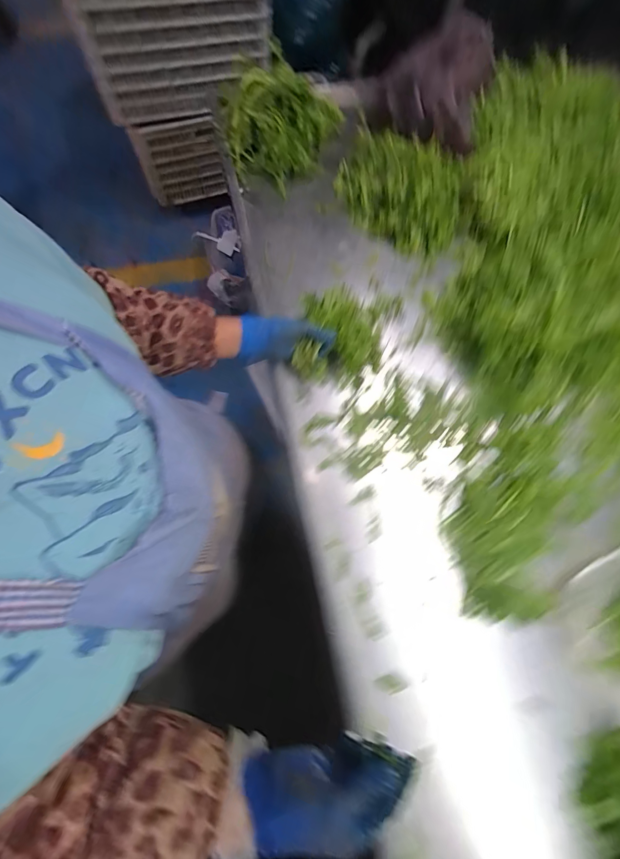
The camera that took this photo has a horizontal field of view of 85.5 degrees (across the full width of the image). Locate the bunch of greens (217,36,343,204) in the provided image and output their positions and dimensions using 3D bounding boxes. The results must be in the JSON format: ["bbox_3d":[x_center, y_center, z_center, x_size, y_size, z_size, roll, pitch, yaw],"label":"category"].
[{"bbox_3d":[-0.058,-0.629,0.692,0.257,0.111,0.234,-2,74,-5],"label":"bunch of greens"}]

